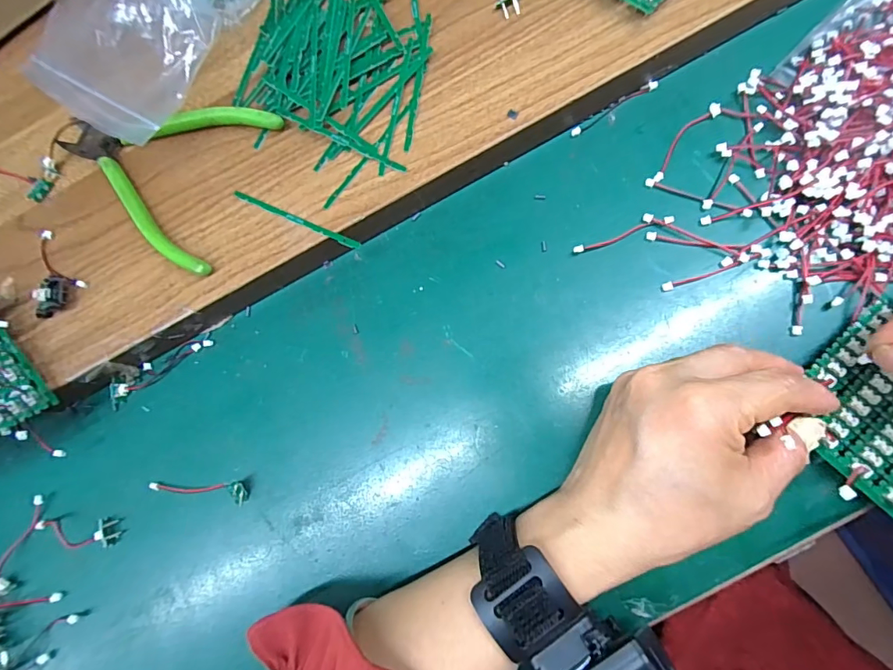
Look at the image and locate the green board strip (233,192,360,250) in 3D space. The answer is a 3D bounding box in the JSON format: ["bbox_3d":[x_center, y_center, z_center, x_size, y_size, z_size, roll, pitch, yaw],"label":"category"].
[{"bbox_3d":[-0.089,-0.068,0.263,0.085,0.005,0.005,24,83,13],"label":"green board strip"}]

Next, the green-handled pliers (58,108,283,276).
[{"bbox_3d":[-0.180,-0.105,0.274,0.132,0.017,0.103,21,82,13],"label":"green-handled pliers"}]

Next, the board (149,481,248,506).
[{"bbox_3d":[-0.147,0.092,0.266,0.062,0.011,0.013,-1,78,9],"label":"board"}]

